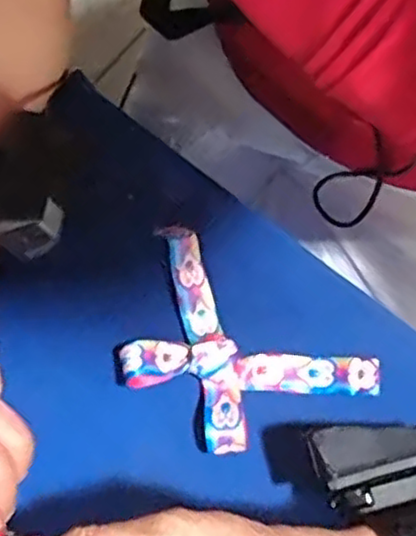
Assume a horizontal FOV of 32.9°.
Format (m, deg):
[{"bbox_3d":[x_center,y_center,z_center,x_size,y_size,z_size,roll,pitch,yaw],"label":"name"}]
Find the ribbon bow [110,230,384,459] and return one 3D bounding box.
[{"bbox_3d":[0.013,0.049,0.369,0.132,0.016,0.082,35,81,6],"label":"ribbon bow"}]

